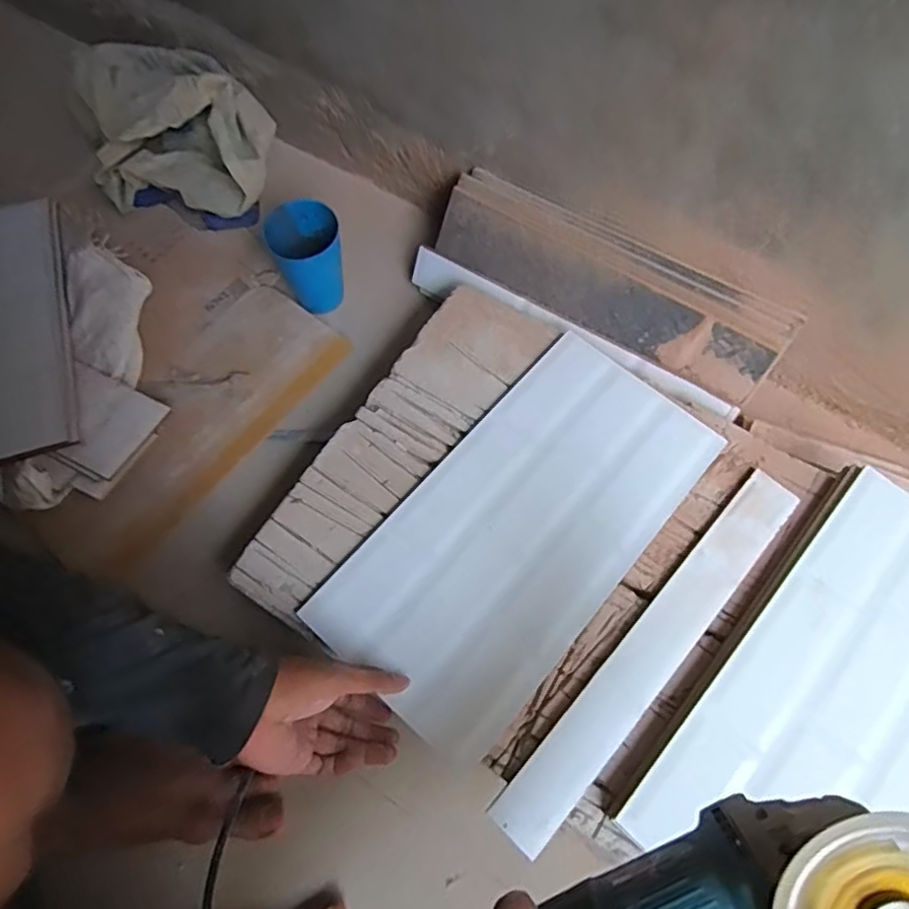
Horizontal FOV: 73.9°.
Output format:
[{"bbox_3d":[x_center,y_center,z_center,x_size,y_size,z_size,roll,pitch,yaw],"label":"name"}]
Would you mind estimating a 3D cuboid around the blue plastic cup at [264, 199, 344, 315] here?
[{"bbox_3d":[-0.169,-0.230,0.712,0.077,0.107,0.080,0,68,0],"label":"blue plastic cup"}]

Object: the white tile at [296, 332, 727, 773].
[{"bbox_3d":[0.065,0.069,0.563,0.199,0.013,0.384,40,73,14],"label":"white tile"}]

